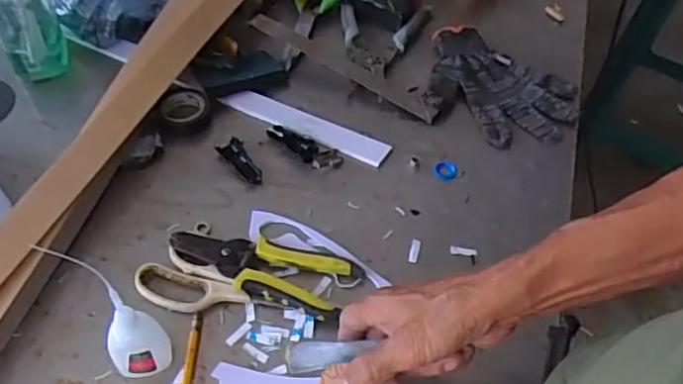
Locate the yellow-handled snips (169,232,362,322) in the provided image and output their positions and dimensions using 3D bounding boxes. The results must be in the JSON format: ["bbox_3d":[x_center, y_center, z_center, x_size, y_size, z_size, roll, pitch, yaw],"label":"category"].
[{"bbox_3d":[-0.072,0.065,0.563,0.165,0.019,0.063,16,52,12],"label":"yellow-handled snips"}]

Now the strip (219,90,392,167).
[{"bbox_3d":[-0.041,-0.075,0.685,0.196,0.007,0.033,23,65,15],"label":"strip"}]

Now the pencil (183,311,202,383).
[{"bbox_3d":[-0.124,0.137,0.510,0.009,0.007,0.088,0,51,-1],"label":"pencil"}]

